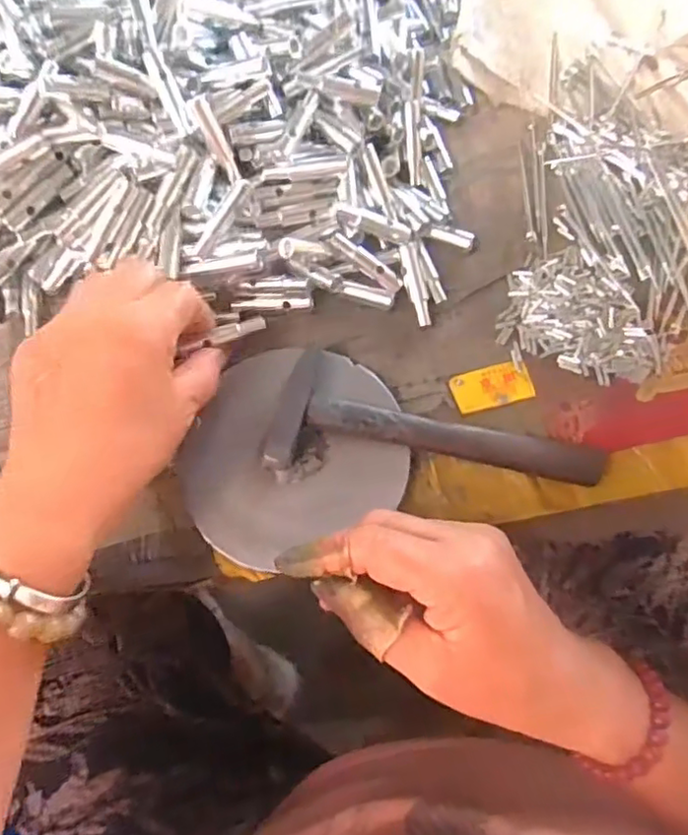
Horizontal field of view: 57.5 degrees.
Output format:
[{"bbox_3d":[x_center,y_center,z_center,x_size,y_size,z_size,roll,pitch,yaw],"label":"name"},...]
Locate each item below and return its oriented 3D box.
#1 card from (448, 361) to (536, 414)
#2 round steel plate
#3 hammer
[{"bbox_3d":[0.086,-0.018,0.363,0.044,0.005,0.025,-15,72,-1],"label":"card"},{"bbox_3d":[-0.025,0.021,0.344,0.116,0.010,0.123,-1,72,3],"label":"round steel plate"},{"bbox_3d":[0.049,0.000,0.341,0.173,0.024,0.071,5,73,5],"label":"hammer"}]

